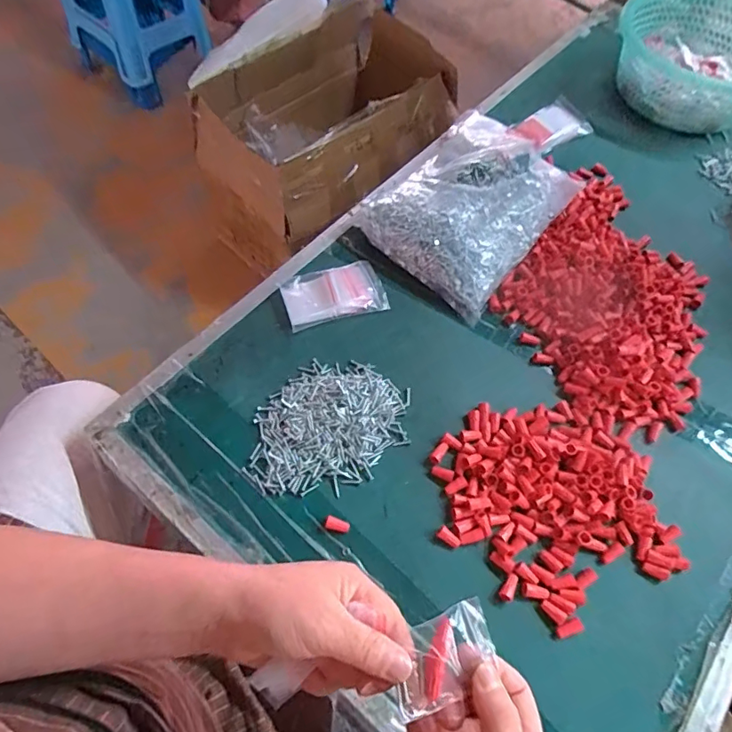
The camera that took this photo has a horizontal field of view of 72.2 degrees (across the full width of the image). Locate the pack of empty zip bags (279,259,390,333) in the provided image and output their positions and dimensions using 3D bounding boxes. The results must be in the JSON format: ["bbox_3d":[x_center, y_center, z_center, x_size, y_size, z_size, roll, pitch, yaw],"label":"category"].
[{"bbox_3d":[-0.039,-0.088,0.601,0.119,0.010,0.073,-16,64,-10],"label":"pack of empty zip bags"}]

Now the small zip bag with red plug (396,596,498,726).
[{"bbox_3d":[0.045,0.173,0.299,0.067,0.011,0.040,-22,65,-13],"label":"small zip bag with red plug"}]

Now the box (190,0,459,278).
[{"bbox_3d":[-0.091,-0.628,1.422,0.707,0.400,0.439,-38,70,-19],"label":"box"}]

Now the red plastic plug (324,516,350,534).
[{"bbox_3d":[-0.027,0.149,0.471,0.023,0.007,0.012,17,63,6],"label":"red plastic plug"}]

